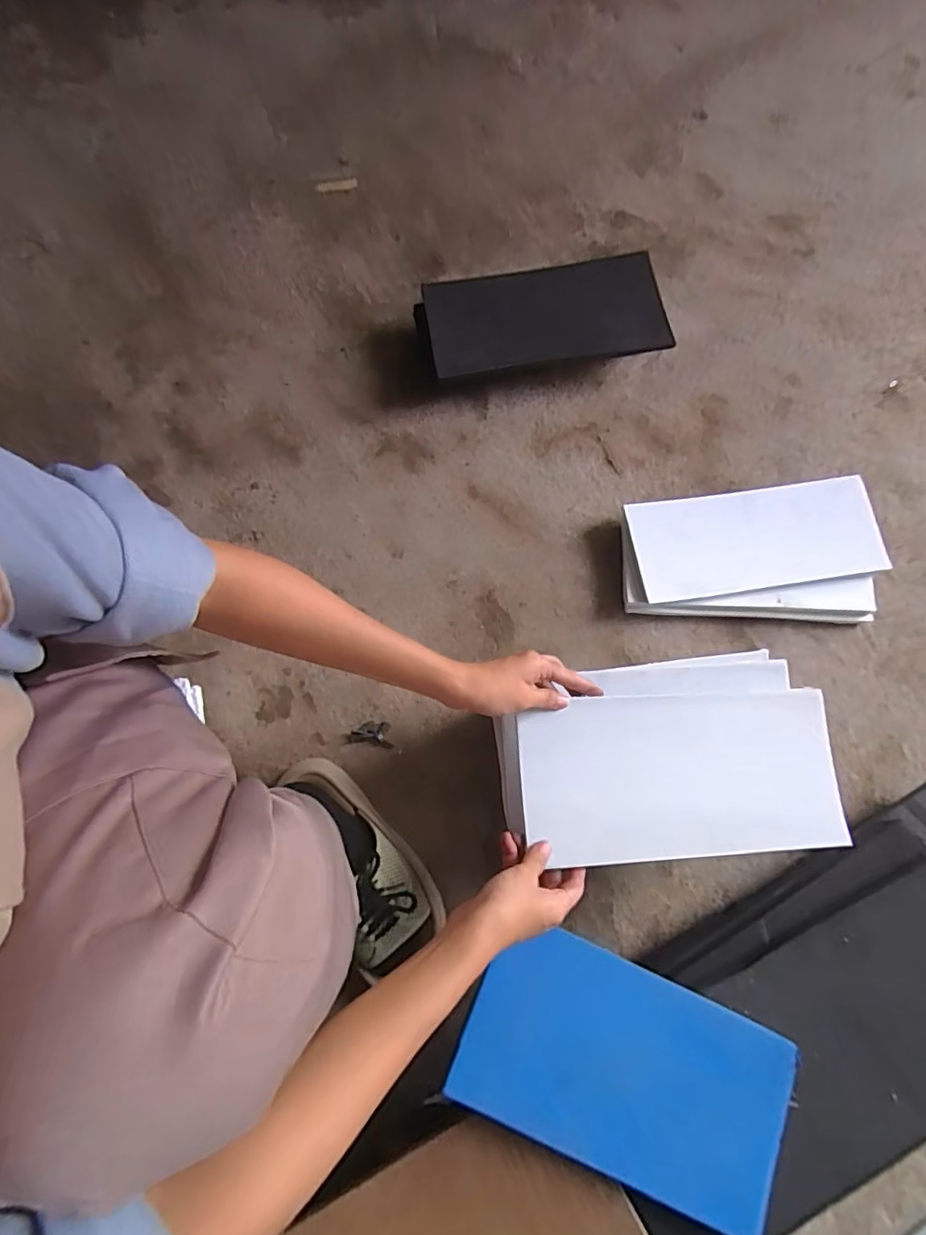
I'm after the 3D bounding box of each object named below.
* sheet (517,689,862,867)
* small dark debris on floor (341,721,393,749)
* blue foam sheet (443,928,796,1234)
[{"bbox_3d":[0.192,0.139,0.505,0.276,0.011,0.139,-4,76,-1],"label":"sheet"},{"bbox_3d":[-0.108,0.131,0.636,0.057,0.004,0.027,4,76,1],"label":"small dark debris on floor"},{"bbox_3d":[0.141,0.388,0.491,0.273,0.007,0.149,23,64,6],"label":"blue foam sheet"}]

